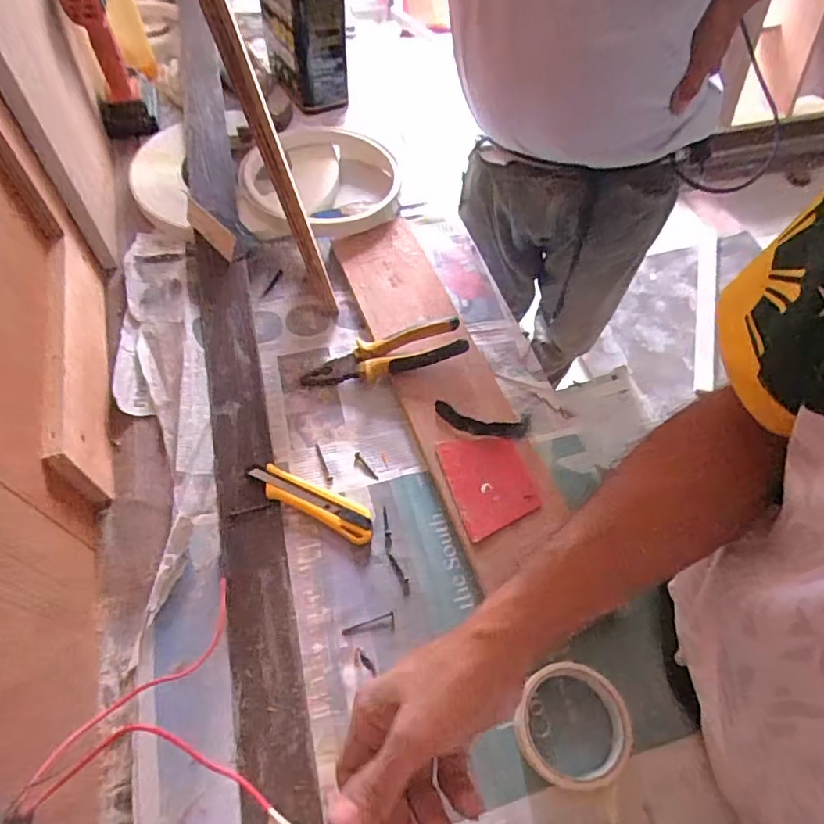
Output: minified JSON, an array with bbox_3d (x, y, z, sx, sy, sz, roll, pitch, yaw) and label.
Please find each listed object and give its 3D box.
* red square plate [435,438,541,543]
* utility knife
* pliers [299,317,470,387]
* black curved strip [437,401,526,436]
[{"bbox_3d":[0.080,0.071,0.578,0.083,0.004,0.107,-13,58,-11],"label":"red square plate"},{"bbox_3d":[-0.100,0.090,0.568,0.138,0.012,0.036,25,59,12],"label":"utility knife"},{"bbox_3d":[-0.033,-0.064,0.645,0.189,0.015,0.050,-17,59,1],"label":"pliers"},{"bbox_3d":[0.070,0.012,0.606,0.097,0.013,0.025,19,58,9],"label":"black curved strip"}]

